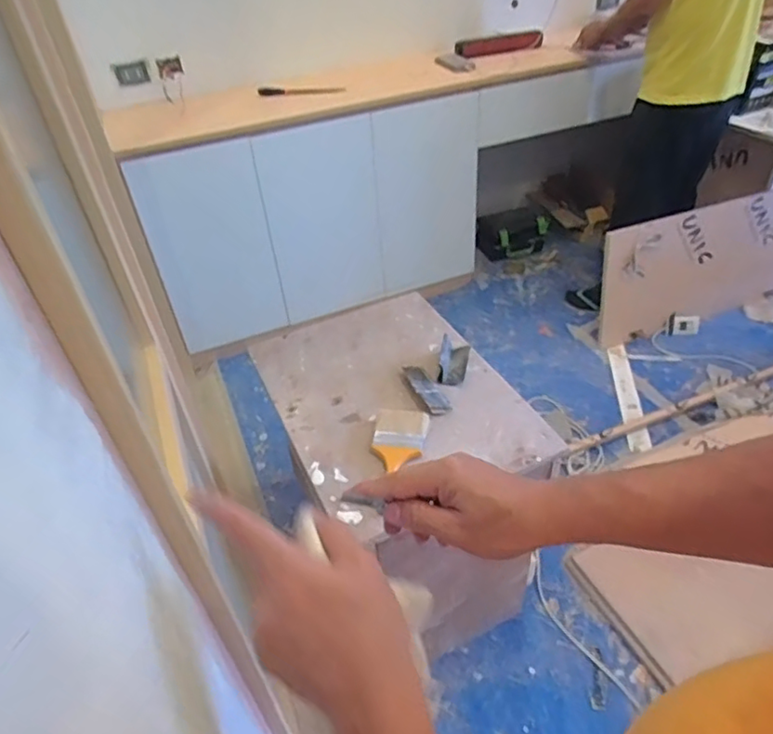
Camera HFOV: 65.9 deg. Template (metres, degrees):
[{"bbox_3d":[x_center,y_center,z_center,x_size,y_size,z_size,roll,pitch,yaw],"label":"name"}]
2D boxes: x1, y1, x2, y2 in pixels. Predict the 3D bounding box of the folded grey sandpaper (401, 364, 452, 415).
[{"bbox_3d":[0.077,0.042,1.162,0.044,0.009,0.148,-7,33,-19],"label":"folded grey sandpaper"}]

